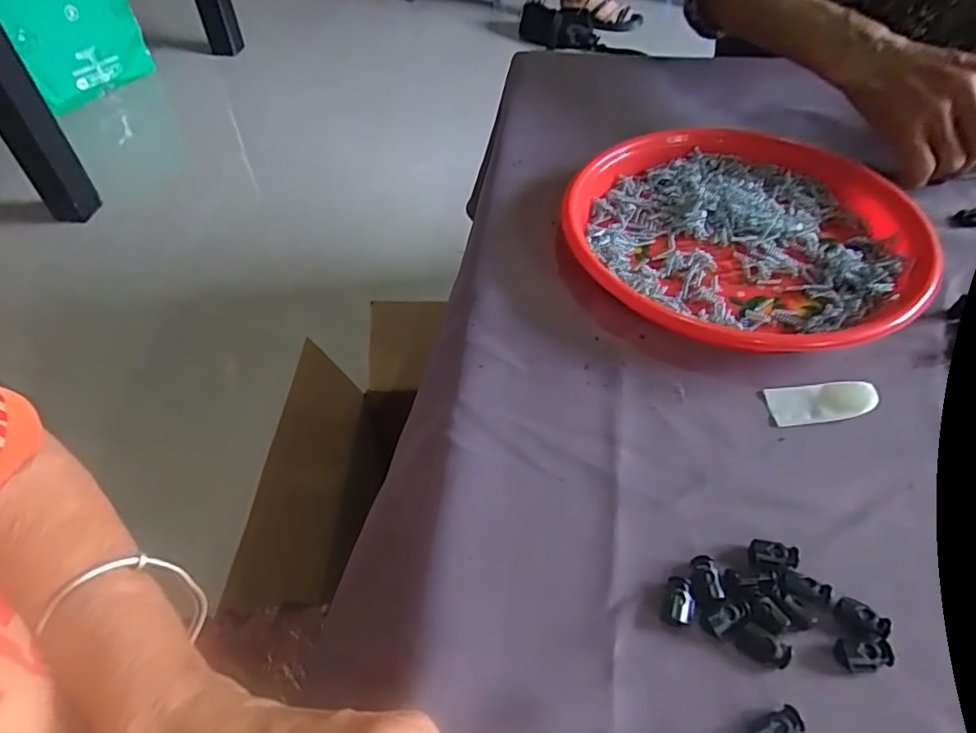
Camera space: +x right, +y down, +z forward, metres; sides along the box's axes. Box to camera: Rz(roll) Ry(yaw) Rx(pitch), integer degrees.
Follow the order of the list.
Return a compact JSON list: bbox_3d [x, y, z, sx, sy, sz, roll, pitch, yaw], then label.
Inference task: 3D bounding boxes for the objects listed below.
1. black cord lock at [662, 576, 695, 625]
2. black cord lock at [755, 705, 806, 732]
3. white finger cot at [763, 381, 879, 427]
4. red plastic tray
[{"bbox_3d":[0.086,0.105,0.271,0.013,0.006,0.020,16,51,14],"label":"black cord lock"},{"bbox_3d":[0.115,0.143,0.237,0.022,0.006,0.012,-27,54,-21],"label":"black cord lock"},{"bbox_3d":[0.185,0.018,0.336,0.054,0.012,0.023,-3,49,-2],"label":"white finger cot"},{"bbox_3d":[0.171,-0.098,0.423,0.226,0.034,0.217,7,50,7],"label":"red plastic tray"}]

